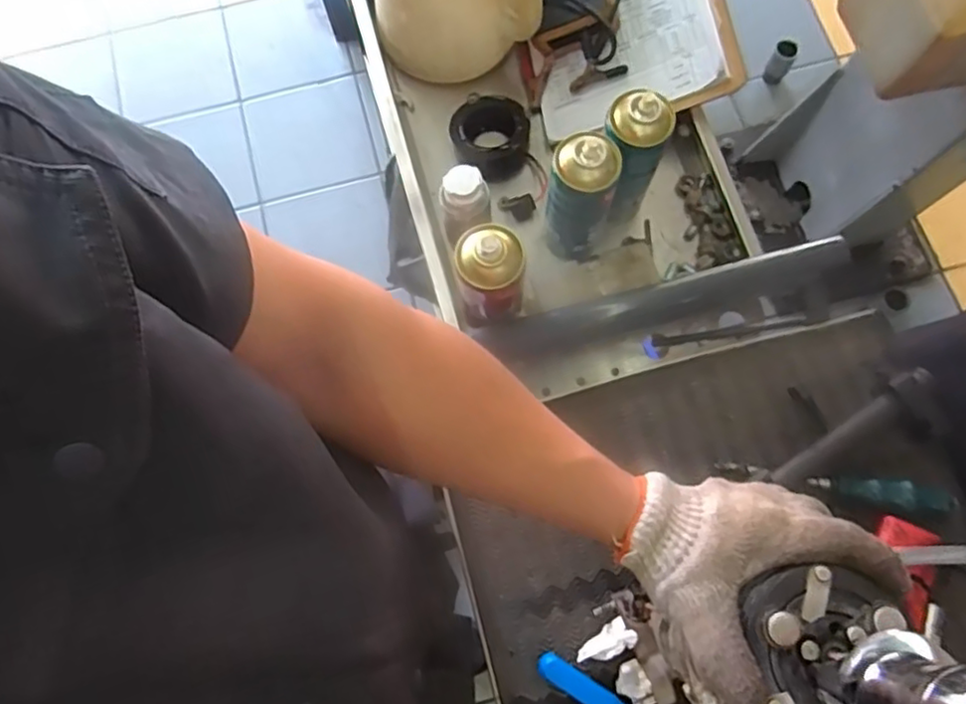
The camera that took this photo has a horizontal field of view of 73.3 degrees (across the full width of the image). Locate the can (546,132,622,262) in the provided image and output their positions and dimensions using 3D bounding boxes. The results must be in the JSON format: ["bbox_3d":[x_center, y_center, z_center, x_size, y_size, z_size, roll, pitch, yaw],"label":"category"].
[{"bbox_3d":[0.096,-0.153,0.654,0.060,0.154,0.062,0,76,1],"label":"can"}]

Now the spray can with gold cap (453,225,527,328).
[{"bbox_3d":[0.009,-0.073,0.616,0.068,0.129,0.064,-6,76,-1],"label":"spray can with gold cap"}]

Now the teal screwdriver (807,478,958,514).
[{"bbox_3d":[0.349,0.121,0.568,0.114,0.015,0.022,13,77,4],"label":"teal screwdriver"}]

